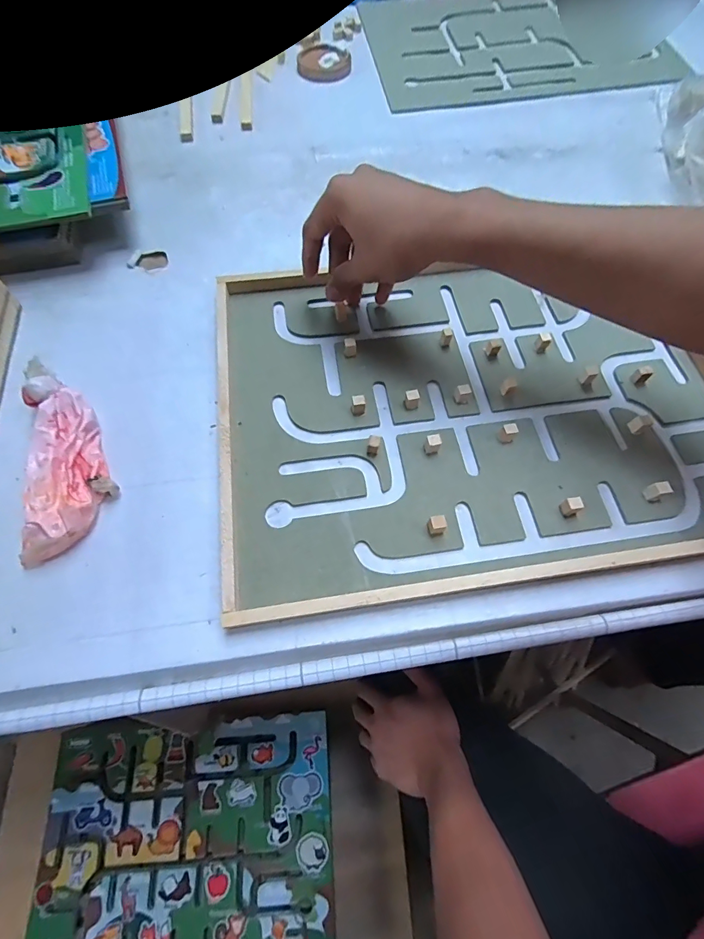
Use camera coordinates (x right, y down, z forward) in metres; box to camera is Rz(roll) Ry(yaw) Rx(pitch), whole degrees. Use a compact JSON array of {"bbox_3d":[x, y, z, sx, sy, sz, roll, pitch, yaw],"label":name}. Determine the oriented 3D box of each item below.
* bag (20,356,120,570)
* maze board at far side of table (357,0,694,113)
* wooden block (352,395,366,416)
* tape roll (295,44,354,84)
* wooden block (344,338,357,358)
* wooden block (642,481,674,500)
[{"bbox_3d":[-0.205,-0.016,0.302,0.054,0.031,0.152,-12,65,-5],"label":"bag"},{"bbox_3d":[0.219,-0.617,0.598,0.387,0.011,0.309,-8,65,-4],"label":"maze board at far side of table"},{"bbox_3d":[0.005,-0.050,0.328,0.010,0.016,0.009,-2,65,-1],"label":"wooden block"},{"bbox_3d":[-0.037,-0.549,0.568,0.073,0.015,0.073,0,65,0],"label":"tape roll"},{"bbox_3d":[-0.001,-0.101,0.353,0.010,0.015,0.009,-2,65,-1],"label":"wooden block"},{"bbox_3d":[0.215,0.015,0.296,0.010,0.016,0.010,-8,65,-4],"label":"wooden block"}]

